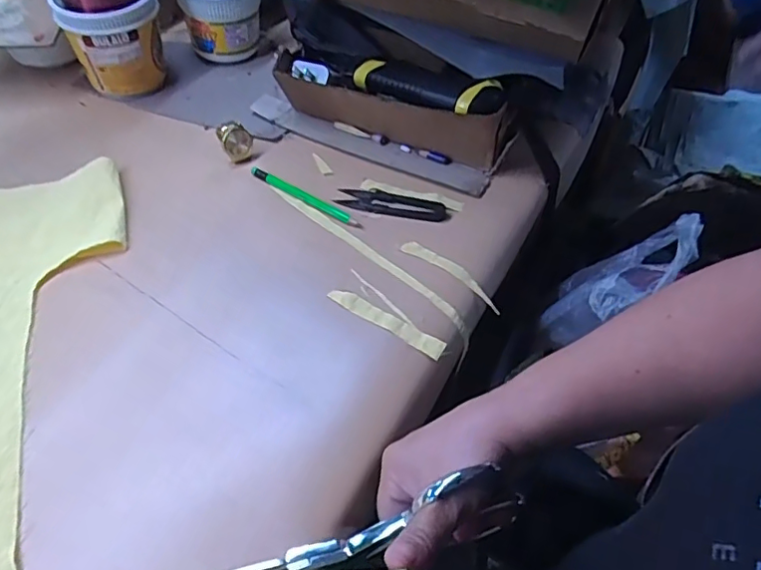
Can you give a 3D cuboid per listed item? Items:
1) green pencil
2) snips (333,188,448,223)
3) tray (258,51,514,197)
[{"bbox_3d":[-0.067,-0.078,0.499,0.121,0.005,0.009,28,57,19],"label":"green pencil"},{"bbox_3d":[0.010,-0.071,0.495,0.098,0.011,0.026,15,53,10],"label":"snips"},{"bbox_3d":[-0.012,-0.154,0.525,0.255,0.061,0.051,21,54,14],"label":"tray"}]

